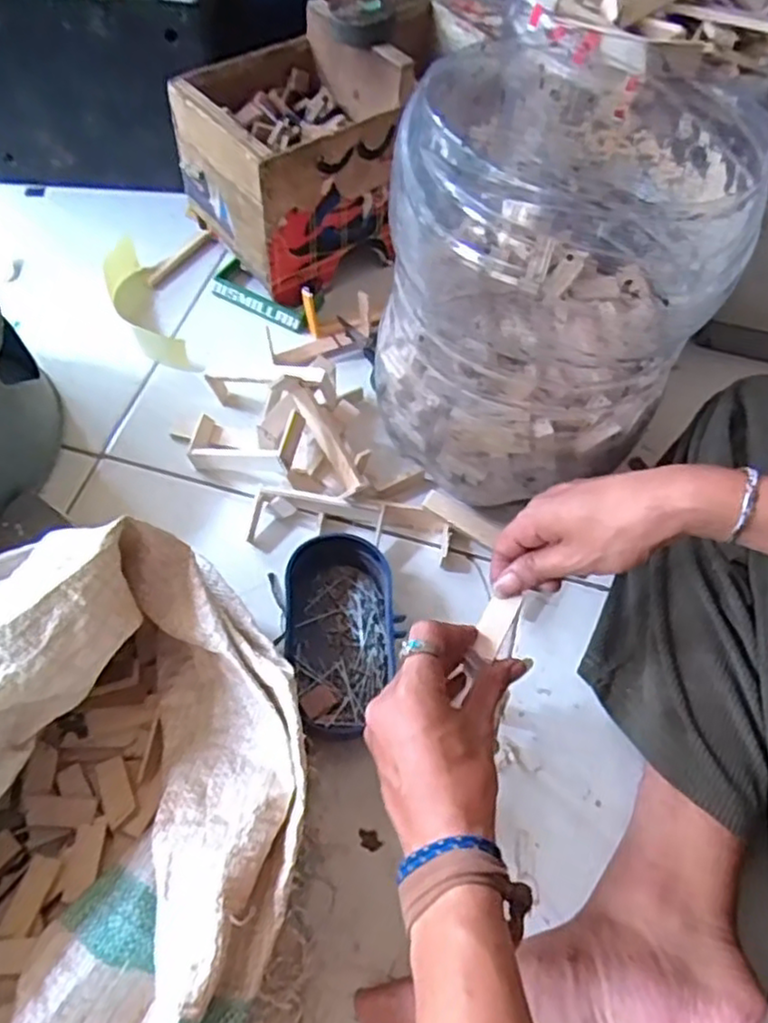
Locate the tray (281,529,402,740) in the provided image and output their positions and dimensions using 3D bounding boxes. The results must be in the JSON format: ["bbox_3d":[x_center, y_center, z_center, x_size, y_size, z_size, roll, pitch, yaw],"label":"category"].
[{"bbox_3d":[-0.033,0.090,0.556,0.089,0.039,0.159,-9,59,-10],"label":"tray"}]

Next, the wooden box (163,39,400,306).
[{"bbox_3d":[-0.097,-0.354,0.732,0.168,0.152,0.166,-33,66,-22],"label":"wooden box"}]

